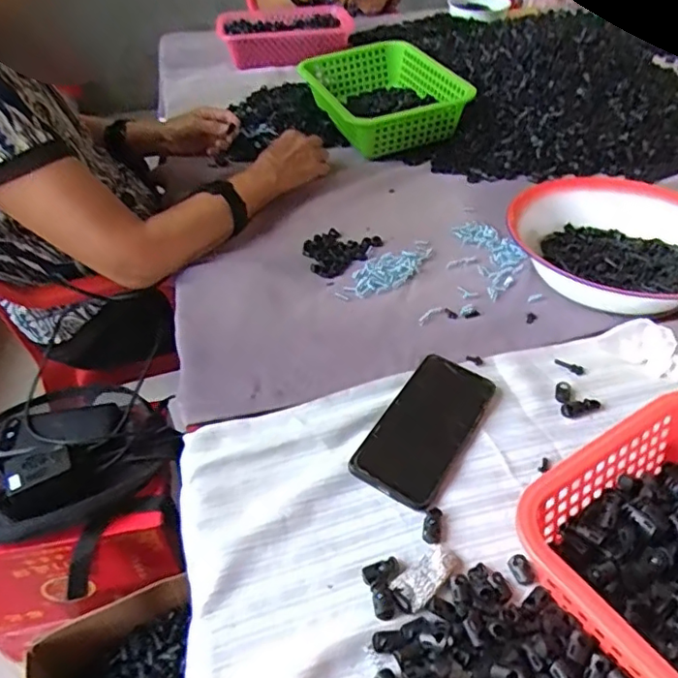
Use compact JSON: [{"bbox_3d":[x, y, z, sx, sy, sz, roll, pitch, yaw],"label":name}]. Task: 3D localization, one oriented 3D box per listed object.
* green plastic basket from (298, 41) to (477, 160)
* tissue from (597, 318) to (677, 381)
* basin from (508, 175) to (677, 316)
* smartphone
[{"bbox_3d":[0.075,-0.425,1.017,0.217,0.092,0.306,-15,45,-13],"label":"green plastic basket"},{"bbox_3d":[0.320,0.009,0.577,0.092,0.026,0.051,26,50,27],"label":"tissue"},{"bbox_3d":[0.345,-0.115,0.681,0.211,0.060,0.238,-26,48,-22],"label":"basin"},{"bbox_3d":[0.081,0.076,0.518,0.073,0.015,0.161,23,49,25],"label":"smartphone"}]

